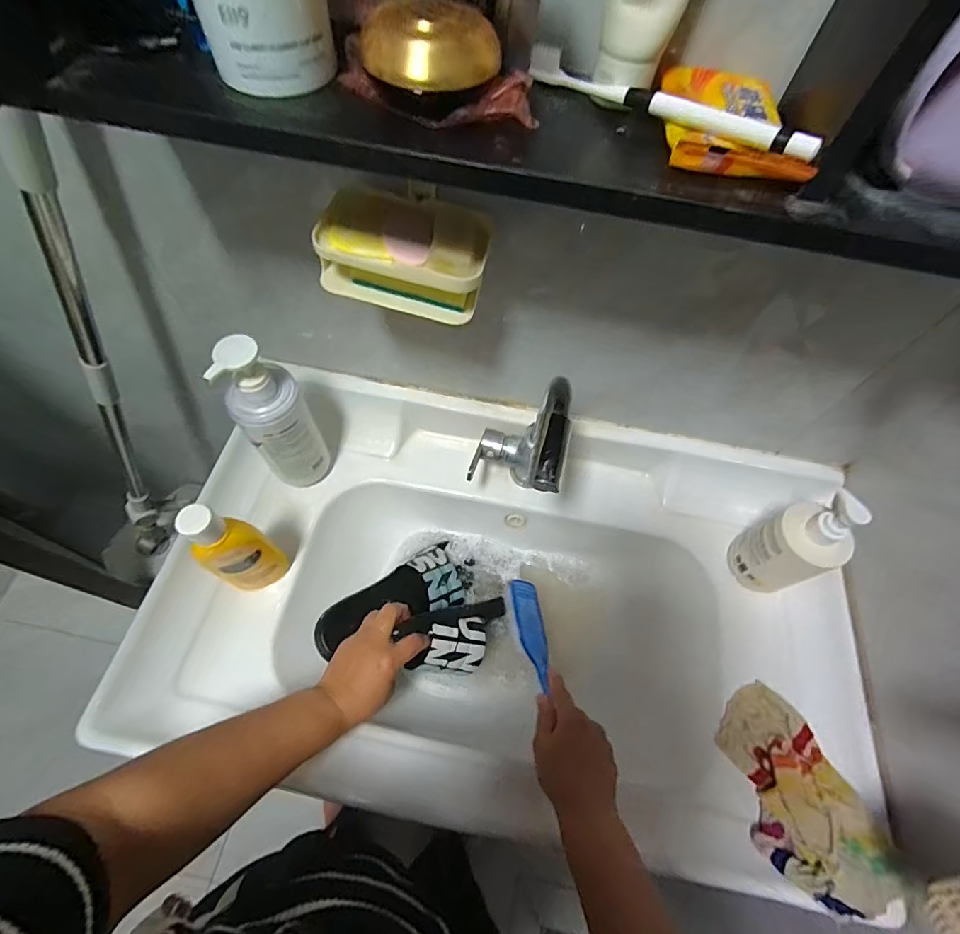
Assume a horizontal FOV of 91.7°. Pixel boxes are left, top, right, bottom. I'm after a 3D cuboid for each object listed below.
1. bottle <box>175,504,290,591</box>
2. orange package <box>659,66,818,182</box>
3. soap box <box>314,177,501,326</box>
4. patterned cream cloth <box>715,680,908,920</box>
[{"bbox_3d":[-0.261,0.094,0.505,0.036,0.190,0.057,31,64,12],"label":"bottle"},{"bbox_3d":[0.145,-0.201,0.270,0.070,0.012,0.102,8,62,0],"label":"orange package"},{"bbox_3d":[-0.061,-0.181,0.397,0.135,0.061,0.090,12,62,2],"label":"soap box"},{"bbox_3d":[0.315,0.328,0.474,0.106,0.032,0.187,-32,42,4],"label":"patterned cream cloth"}]

